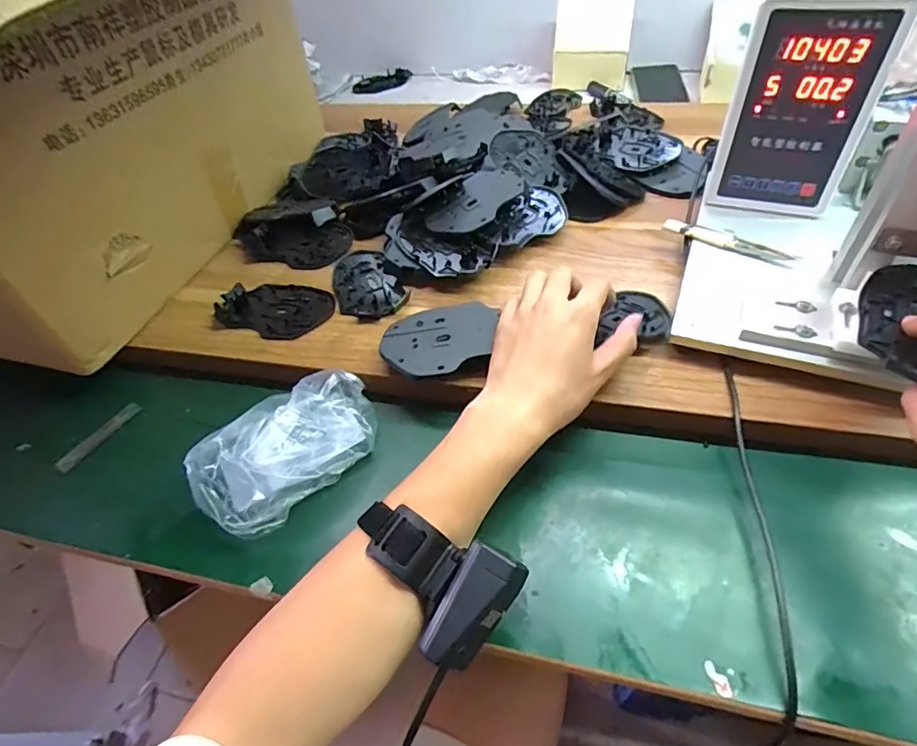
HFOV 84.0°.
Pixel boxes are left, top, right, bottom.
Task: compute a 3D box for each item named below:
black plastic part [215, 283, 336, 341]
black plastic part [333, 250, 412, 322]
[{"bbox_3d":[-0.179,-0.068,0.507,0.110,0.011,0.079,14,52,18],"label":"black plastic part"},{"bbox_3d":[-0.093,-0.093,0.520,0.067,0.012,0.115,-19,49,-10],"label":"black plastic part"}]

